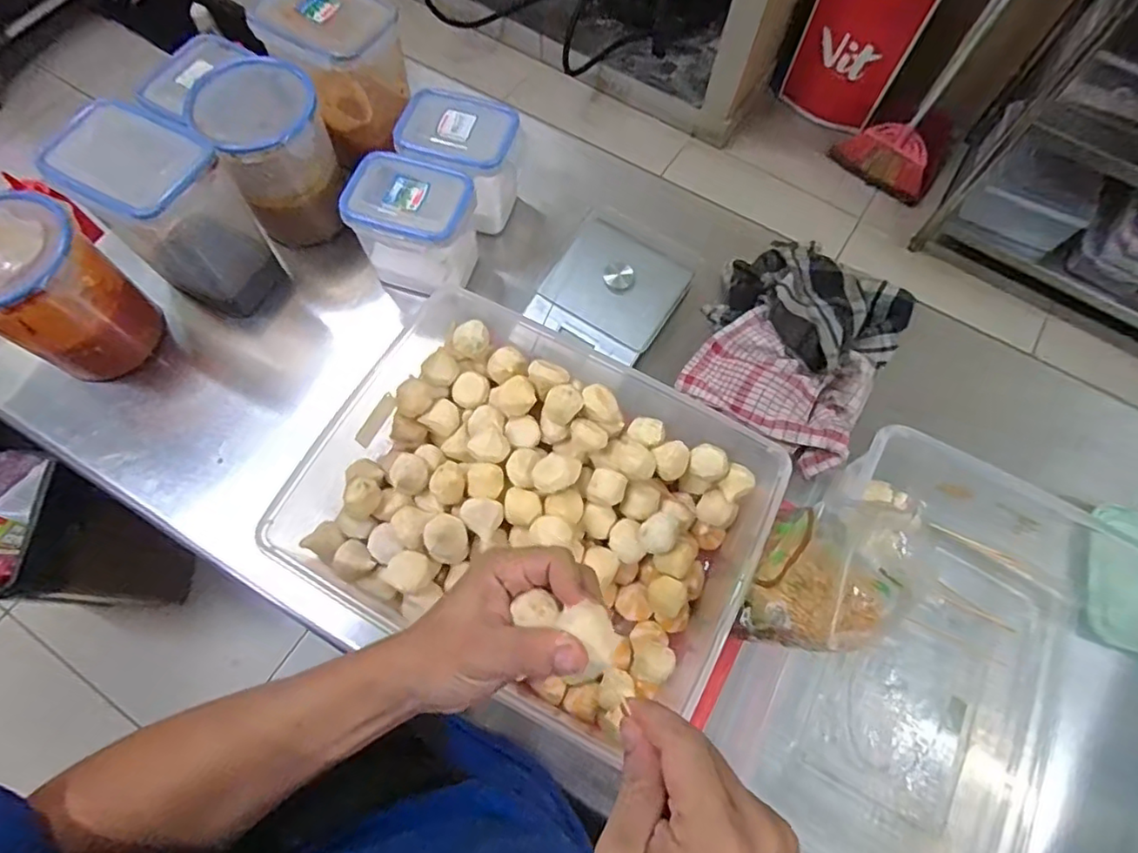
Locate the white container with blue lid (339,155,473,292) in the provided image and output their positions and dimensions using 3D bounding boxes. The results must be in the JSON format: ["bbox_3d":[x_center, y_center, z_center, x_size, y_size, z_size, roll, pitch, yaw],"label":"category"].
[{"bbox_3d":[-0.169,-0.216,0.652,0.124,0.115,0.105,23,70,7],"label":"white container with blue lid"}]

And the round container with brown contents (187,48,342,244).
[{"bbox_3d":[-0.325,-0.306,0.665,0.117,0.167,0.123,1,69,-1],"label":"round container with brown contents"}]

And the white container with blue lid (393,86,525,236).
[{"bbox_3d":[-0.125,-0.300,0.681,0.130,0.109,0.123,28,71,9],"label":"white container with blue lid"}]

